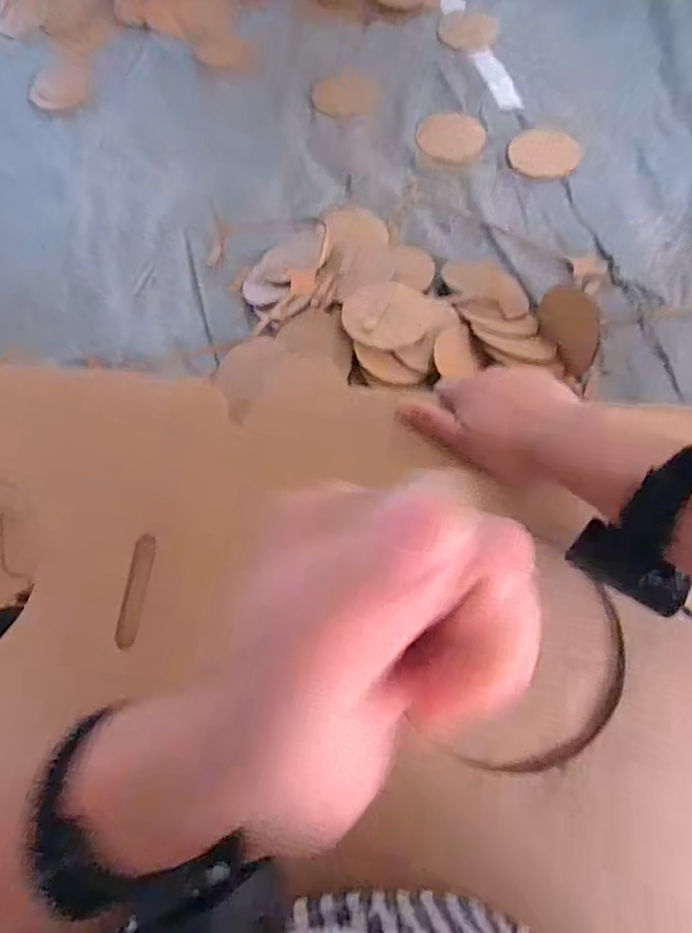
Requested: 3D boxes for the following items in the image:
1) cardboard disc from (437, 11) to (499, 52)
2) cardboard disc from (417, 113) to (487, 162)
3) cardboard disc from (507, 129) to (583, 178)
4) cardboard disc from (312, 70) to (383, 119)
[{"bbox_3d":[0.346,-1.232,1.474,0.156,0.009,0.170,0,73,-1],"label":"cardboard disc"},{"bbox_3d":[0.268,-0.839,1.321,0.164,0.004,0.176,-1,70,2],"label":"cardboard disc"},{"bbox_3d":[0.473,-0.746,1.240,0.160,0.004,0.153,-1,70,2],"label":"cardboard disc"},{"bbox_3d":[0.008,-0.996,1.409,0.166,0.007,0.193,-30,70,-4],"label":"cardboard disc"}]

